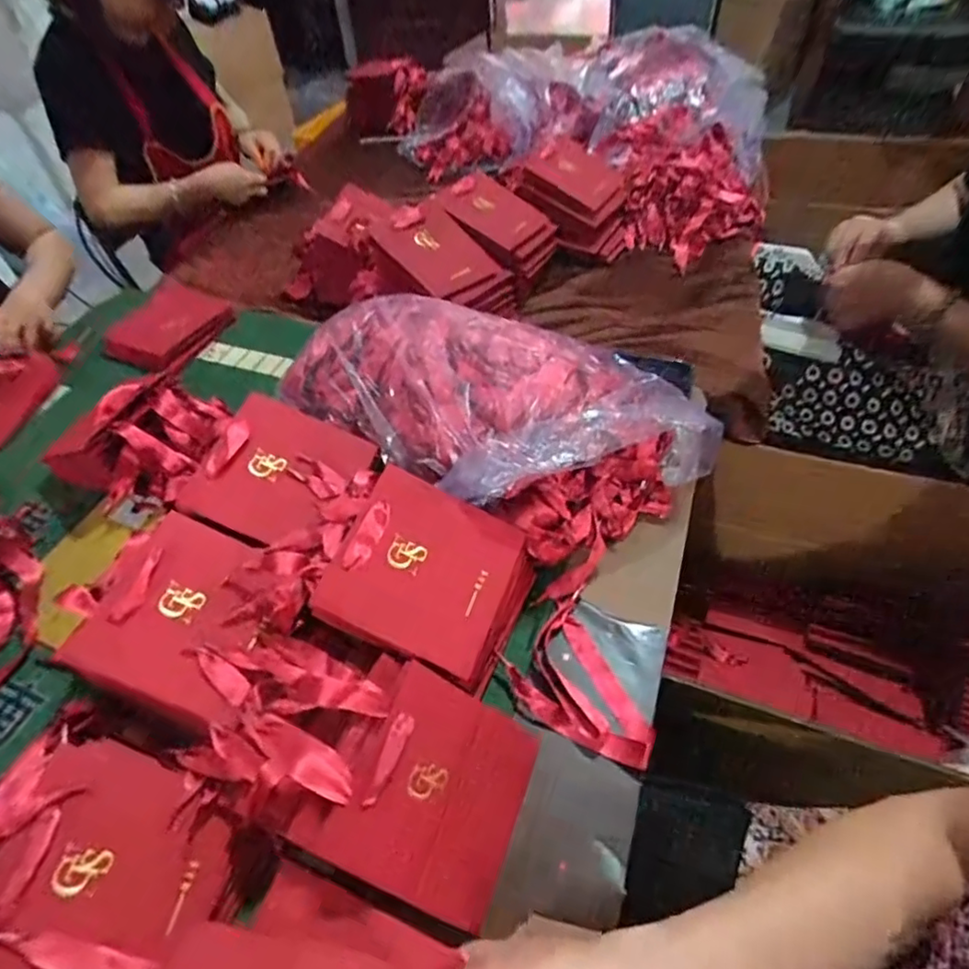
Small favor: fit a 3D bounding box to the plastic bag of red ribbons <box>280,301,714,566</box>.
[{"bbox_3d":[0.005,-0.081,0.646,0.393,0.144,0.242,32,59,28],"label":"plastic bag of red ribbons"}]

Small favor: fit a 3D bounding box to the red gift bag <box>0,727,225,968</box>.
[{"bbox_3d":[-0.255,0.255,0.404,0.152,0.030,0.146,27,45,-18],"label":"red gift bag"}]

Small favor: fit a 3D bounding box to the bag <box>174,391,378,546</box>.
[{"bbox_3d":[-0.193,-0.013,0.575,0.139,0.016,0.138,22,61,0],"label":"bag"}]

